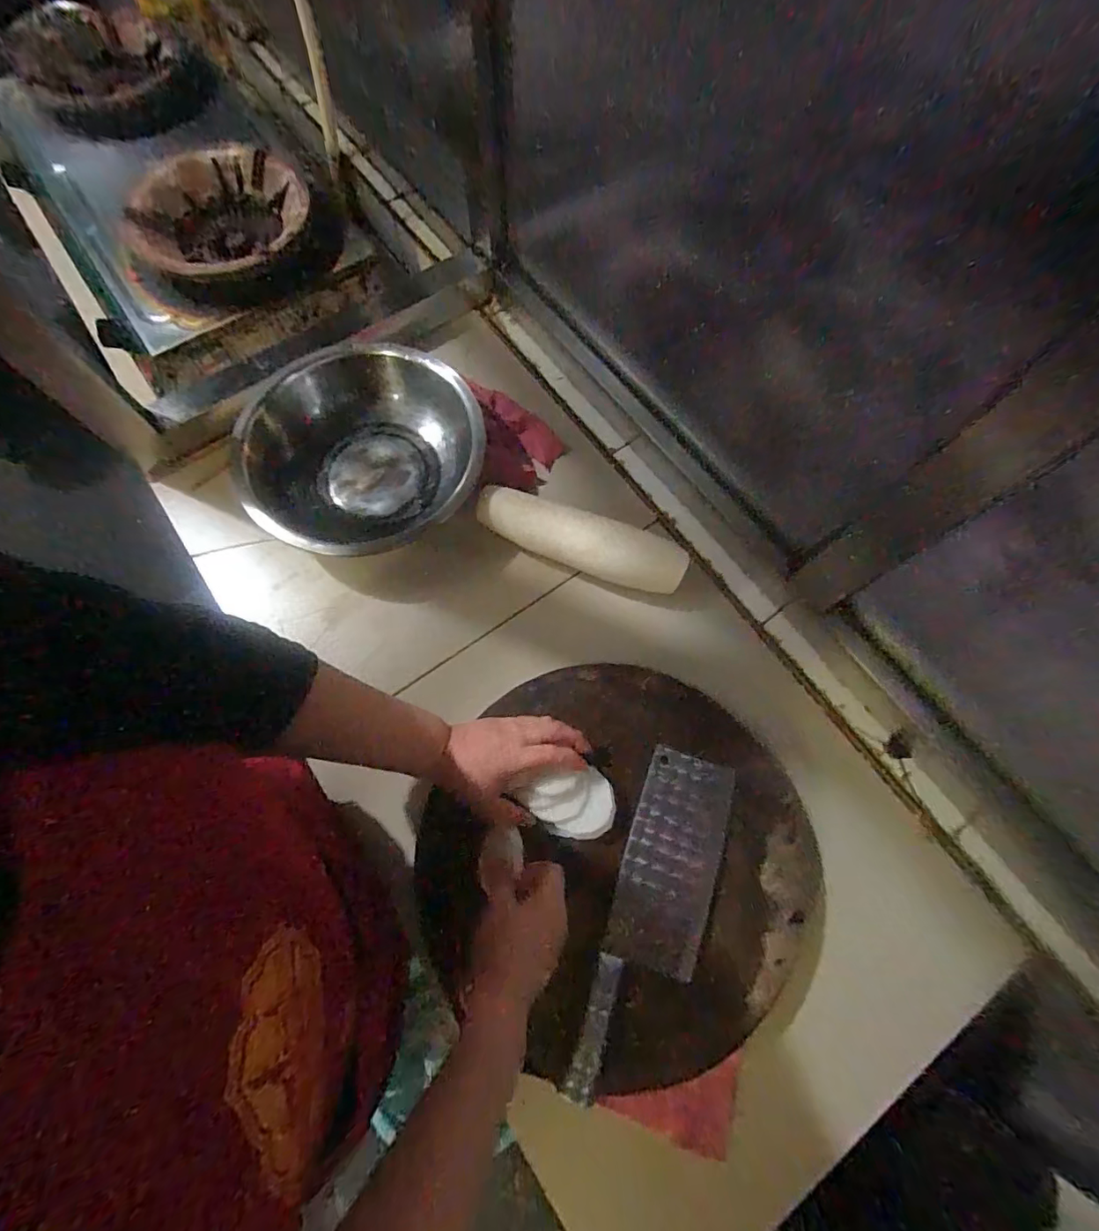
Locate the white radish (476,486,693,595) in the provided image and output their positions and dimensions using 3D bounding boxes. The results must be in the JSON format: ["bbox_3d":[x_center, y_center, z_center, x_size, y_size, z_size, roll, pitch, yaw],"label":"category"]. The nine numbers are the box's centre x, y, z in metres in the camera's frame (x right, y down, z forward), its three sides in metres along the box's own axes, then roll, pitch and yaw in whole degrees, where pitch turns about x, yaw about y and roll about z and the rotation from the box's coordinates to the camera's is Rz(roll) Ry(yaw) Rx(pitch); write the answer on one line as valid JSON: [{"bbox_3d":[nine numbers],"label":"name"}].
[{"bbox_3d":[0.033,-0.086,0.614,0.250,0.055,0.061,19,73,5],"label":"white radish"}]

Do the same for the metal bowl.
[{"bbox_3d":[-0.234,-0.205,0.635,0.265,0.077,0.279,0,72,-1],"label":"metal bowl"}]

